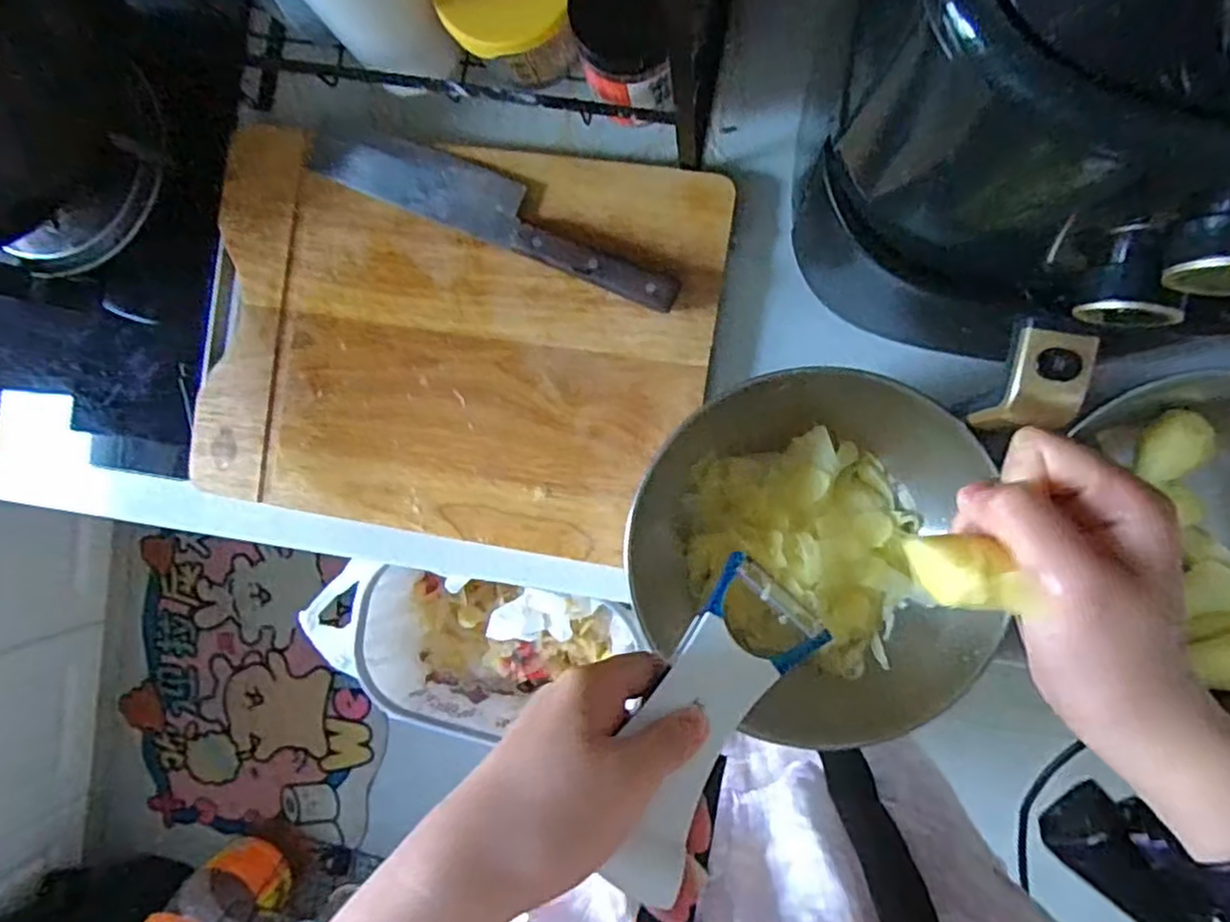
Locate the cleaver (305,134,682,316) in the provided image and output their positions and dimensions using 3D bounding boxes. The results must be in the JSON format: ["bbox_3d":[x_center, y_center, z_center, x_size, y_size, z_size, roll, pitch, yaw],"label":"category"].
[{"bbox_3d":[-0.087,-0.180,0.498,0.289,0.021,0.046,24,94,6],"label":"cleaver"}]

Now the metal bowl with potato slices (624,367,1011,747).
[{"bbox_3d":[0.130,0.072,0.485,0.230,0.065,0.255,-6,91,7],"label":"metal bowl with potato slices"}]

